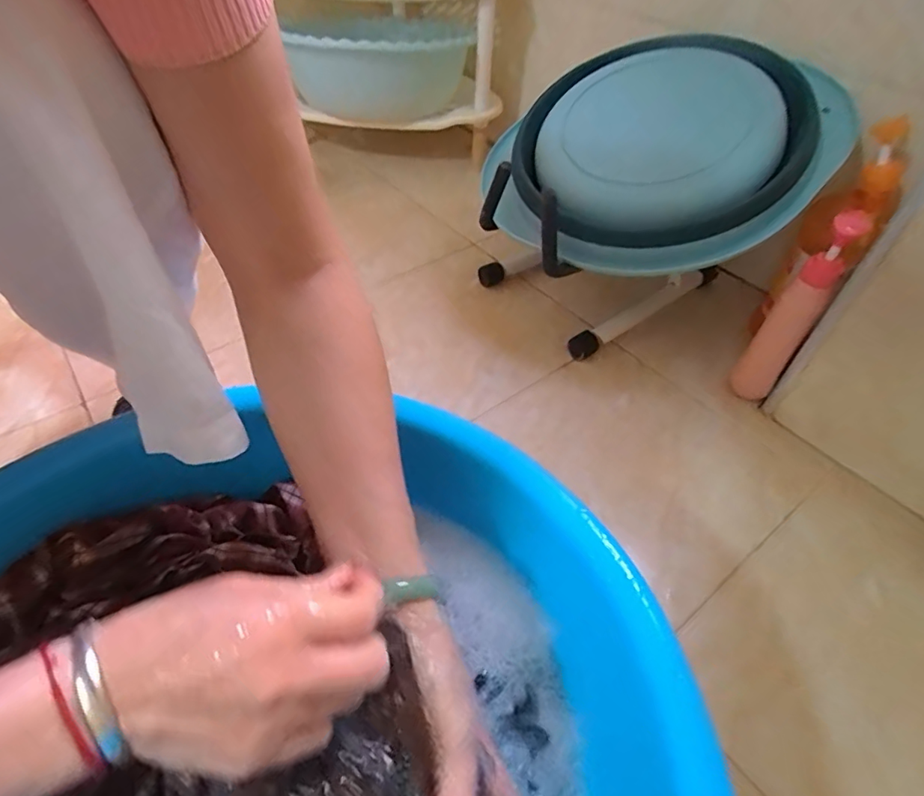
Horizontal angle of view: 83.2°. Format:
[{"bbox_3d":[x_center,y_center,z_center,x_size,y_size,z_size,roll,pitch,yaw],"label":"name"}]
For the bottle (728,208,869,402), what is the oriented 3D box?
[{"bbox_3d":[0.374,-0.093,0.596,0.048,0.225,0.044,27,52,22],"label":"bottle"}]

